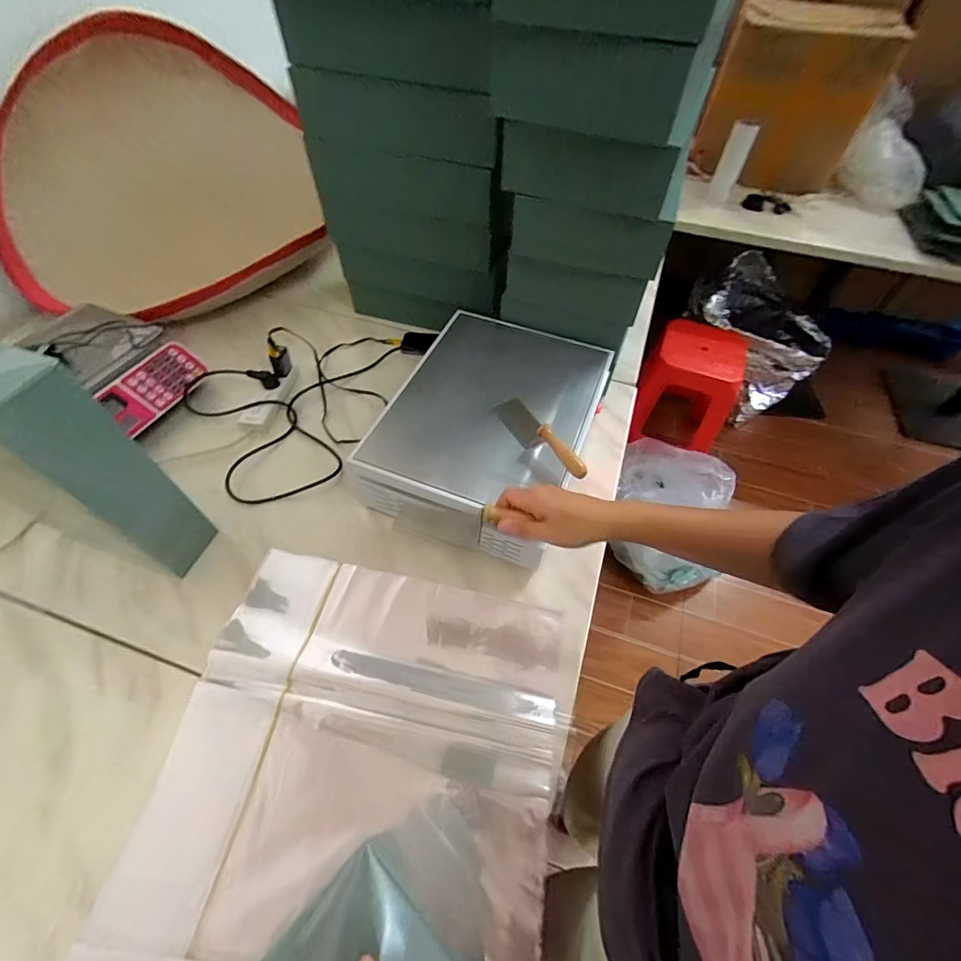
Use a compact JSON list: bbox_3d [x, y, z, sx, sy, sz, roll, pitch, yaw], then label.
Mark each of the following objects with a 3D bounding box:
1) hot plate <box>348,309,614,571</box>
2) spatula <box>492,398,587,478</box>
[{"bbox_3d":[0.018,-0.095,0.779,0.311,0.135,0.410,20,57,12],"label":"hot plate"},{"bbox_3d":[0.089,-0.069,0.663,0.054,0.044,0.189,-28,46,-20],"label":"spatula"}]

